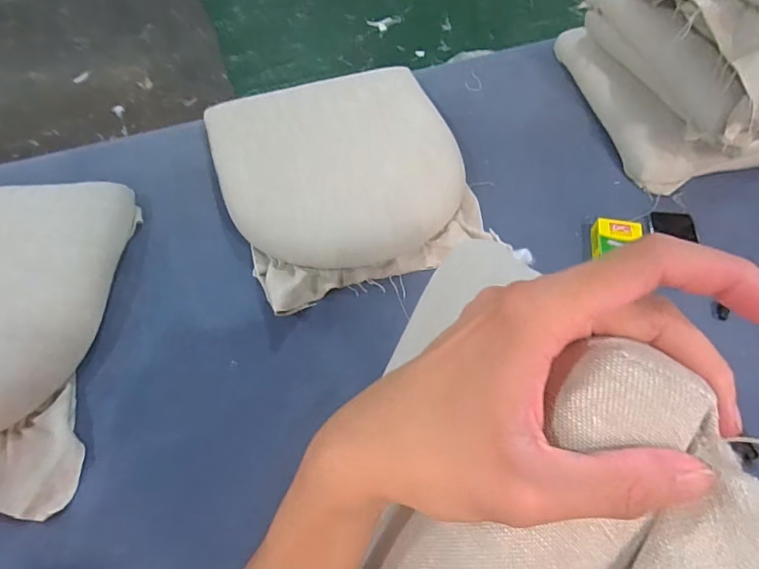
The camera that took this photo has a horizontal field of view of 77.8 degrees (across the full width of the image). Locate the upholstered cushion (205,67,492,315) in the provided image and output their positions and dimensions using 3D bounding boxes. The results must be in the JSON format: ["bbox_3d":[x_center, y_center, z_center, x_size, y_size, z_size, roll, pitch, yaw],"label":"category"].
[{"bbox_3d":[-0.058,-0.217,0.878,0.451,0.078,0.474,-23,63,-13],"label":"upholstered cushion"}]

